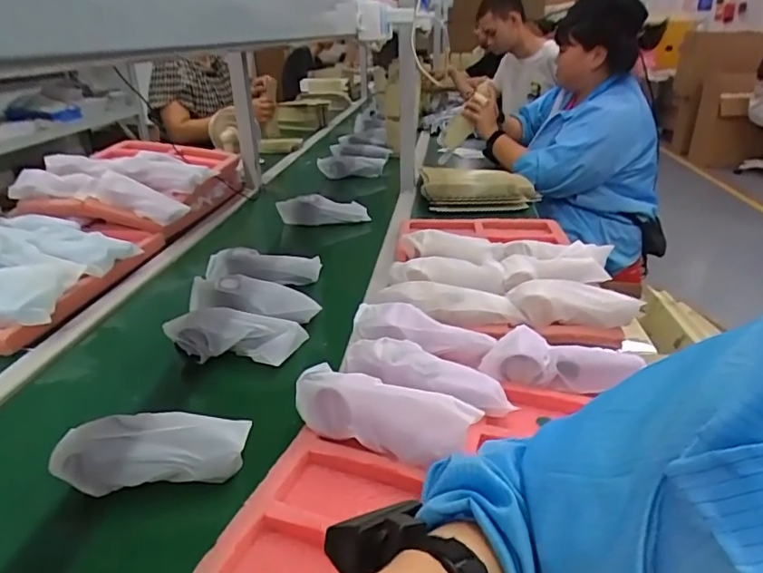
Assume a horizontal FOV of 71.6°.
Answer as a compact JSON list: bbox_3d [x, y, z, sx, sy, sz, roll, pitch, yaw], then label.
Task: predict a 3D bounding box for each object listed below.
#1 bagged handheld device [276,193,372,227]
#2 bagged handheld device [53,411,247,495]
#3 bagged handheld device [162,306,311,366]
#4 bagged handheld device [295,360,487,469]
[{"bbox_3d":[-0.130,-0.171,1.188,0.201,0.066,0.037,-5,26,-6],"label":"bagged handheld device"},{"bbox_3d":[-0.226,0.162,0.518,0.183,0.051,0.057,-1,26,2],"label":"bagged handheld device"},{"bbox_3d":[-0.199,0.066,0.725,0.174,0.049,0.069,1,26,7],"label":"bagged handheld device"},{"bbox_3d":[-0.001,0.129,0.525,0.186,0.063,0.058,9,28,22],"label":"bagged handheld device"}]

